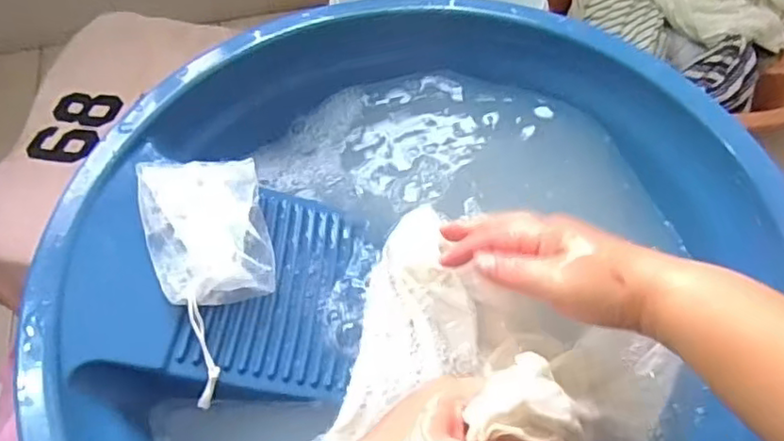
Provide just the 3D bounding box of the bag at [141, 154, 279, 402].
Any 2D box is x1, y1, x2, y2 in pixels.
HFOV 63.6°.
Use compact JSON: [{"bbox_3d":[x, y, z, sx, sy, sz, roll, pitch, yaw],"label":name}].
[{"bbox_3d":[-0.116,0.030,0.429,0.081,0.031,0.156,-12,67,-29],"label":"bag"}]

